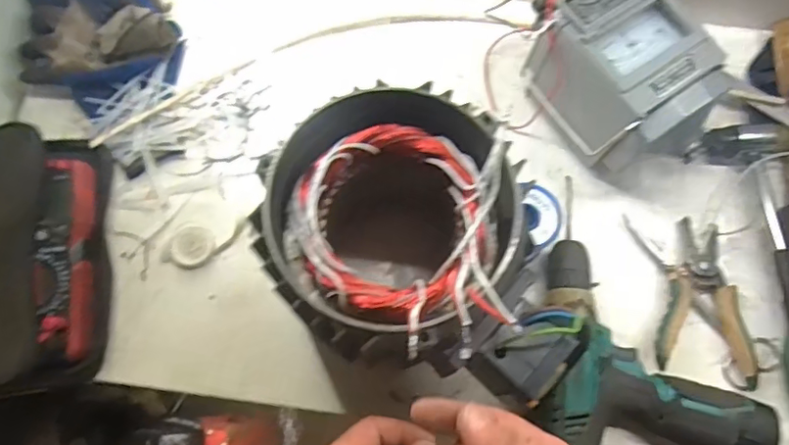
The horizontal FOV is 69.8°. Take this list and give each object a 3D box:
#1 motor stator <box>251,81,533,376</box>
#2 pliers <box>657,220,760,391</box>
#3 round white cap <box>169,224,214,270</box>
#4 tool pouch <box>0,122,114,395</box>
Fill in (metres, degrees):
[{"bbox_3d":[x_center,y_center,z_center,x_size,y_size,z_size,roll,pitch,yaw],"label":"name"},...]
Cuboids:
[{"bbox_3d":[0.001,0.023,0.447,0.158,0.207,0.178,-8,73,-2],"label":"motor stator"},{"bbox_3d":[0.298,0.070,0.542,0.093,0.030,0.150,11,74,3],"label":"pliers"},{"bbox_3d":[-0.199,0.024,0.552,0.039,0.013,0.042,0,73,0],"label":"round white cap"},{"bbox_3d":[-0.338,0.033,0.514,0.134,0.066,0.234,-8,73,-2],"label":"tool pouch"}]

